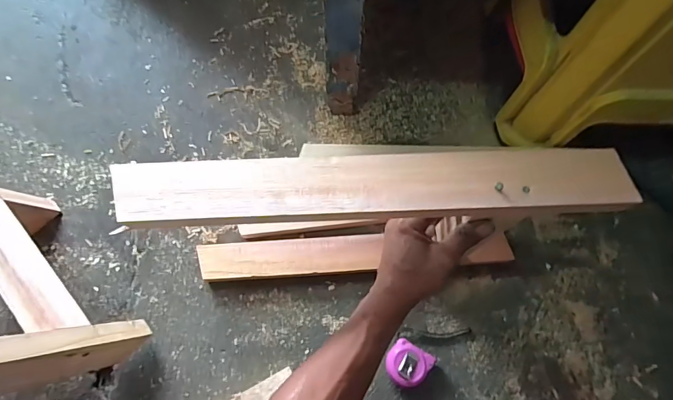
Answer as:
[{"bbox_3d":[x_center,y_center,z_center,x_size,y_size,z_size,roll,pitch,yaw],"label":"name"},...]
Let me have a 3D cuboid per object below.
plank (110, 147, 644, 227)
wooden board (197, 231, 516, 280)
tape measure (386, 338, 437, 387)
[{"bbox_3d":[0.035,-0.013,0.373,0.454,0.013,0.060,-2,76,-1],"label":"plank"},{"bbox_3d":[0.031,0.082,0.624,0.459,0.042,0.053,-3,72,-1],"label":"wooden board"},{"bbox_3d":[0.102,0.235,0.581,0.054,0.033,0.057,31,74,10],"label":"tape measure"}]

